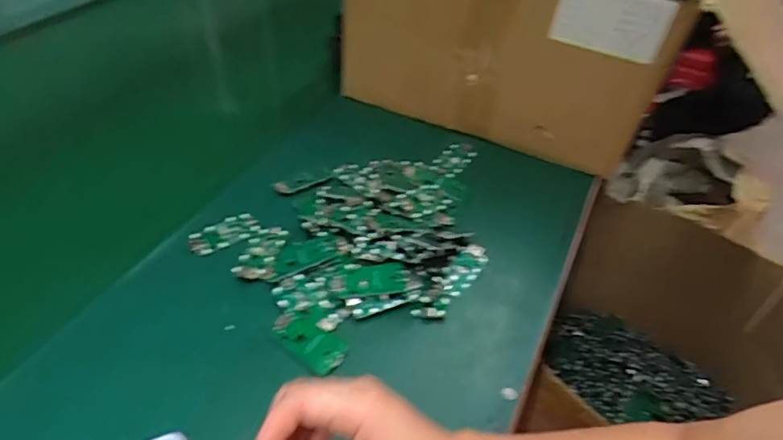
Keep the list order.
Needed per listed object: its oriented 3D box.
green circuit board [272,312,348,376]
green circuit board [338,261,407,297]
[{"bbox_3d":[-0.065,0.095,0.420,0.065,0.004,0.032,34,50,26],"label":"green circuit board"},{"bbox_3d":[-0.016,0.051,0.453,0.054,0.010,0.028,0,44,-6],"label":"green circuit board"}]

